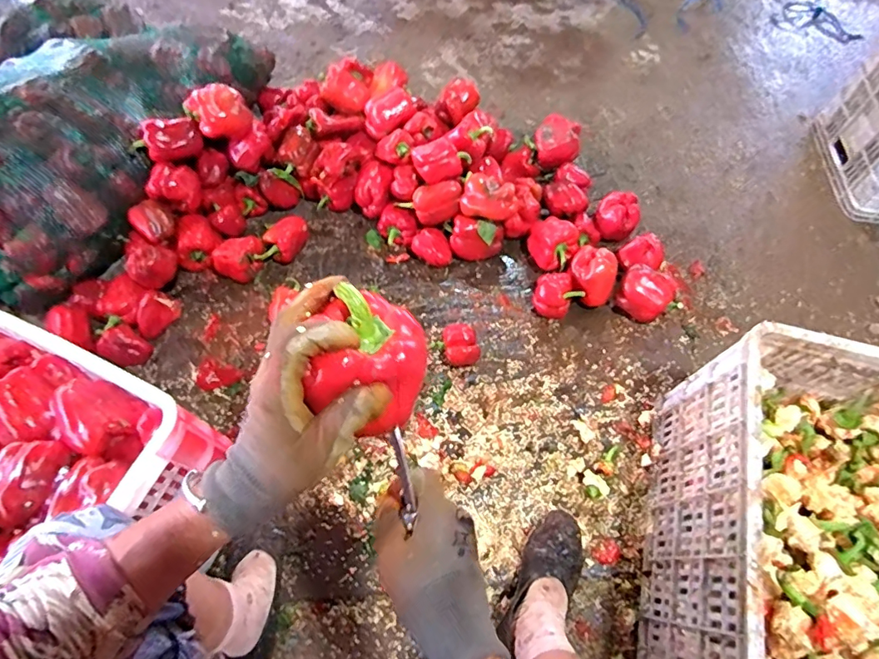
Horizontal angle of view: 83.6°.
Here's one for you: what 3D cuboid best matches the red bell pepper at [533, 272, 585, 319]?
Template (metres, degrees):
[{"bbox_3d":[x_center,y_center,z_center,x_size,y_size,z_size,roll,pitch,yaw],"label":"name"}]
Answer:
[{"bbox_3d":[0.232,-0.066,0.992,0.083,0.069,0.087,0,62,0],"label":"red bell pepper"}]

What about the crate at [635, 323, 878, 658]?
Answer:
[{"bbox_3d":[0.517,0.315,0.673,0.362,0.311,0.509,12,63,6],"label":"crate"}]

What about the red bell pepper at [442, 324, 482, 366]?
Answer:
[{"bbox_3d":[0.040,0.029,0.928,0.065,0.071,0.078,-8,63,-5],"label":"red bell pepper"}]

